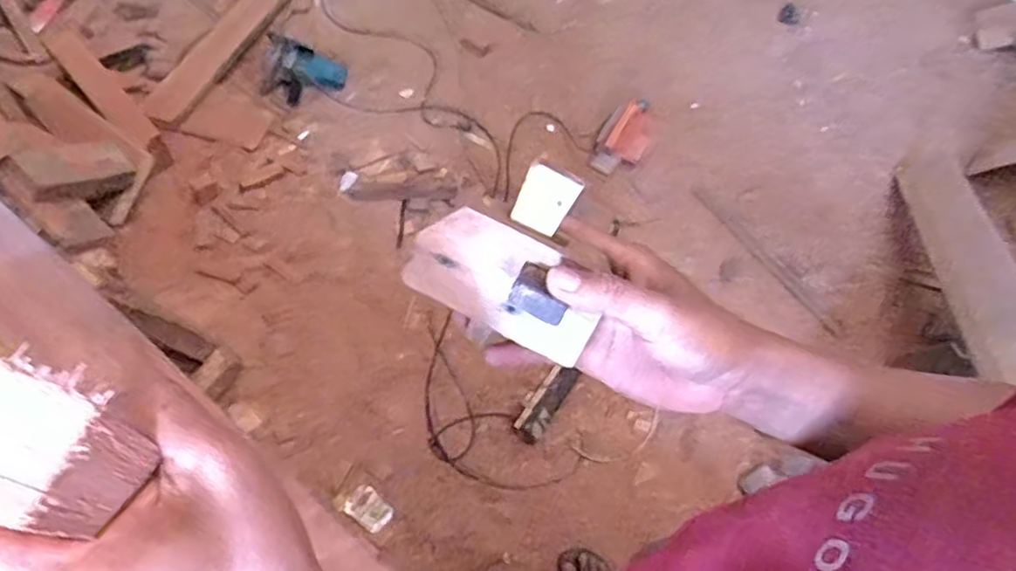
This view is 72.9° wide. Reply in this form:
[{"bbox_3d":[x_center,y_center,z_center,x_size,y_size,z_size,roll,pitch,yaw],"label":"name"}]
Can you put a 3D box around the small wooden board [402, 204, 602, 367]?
[{"bbox_3d":[-0.002,-0.002,0.372,0.105,0.059,0.005,26,27,3],"label":"small wooden board"}]

